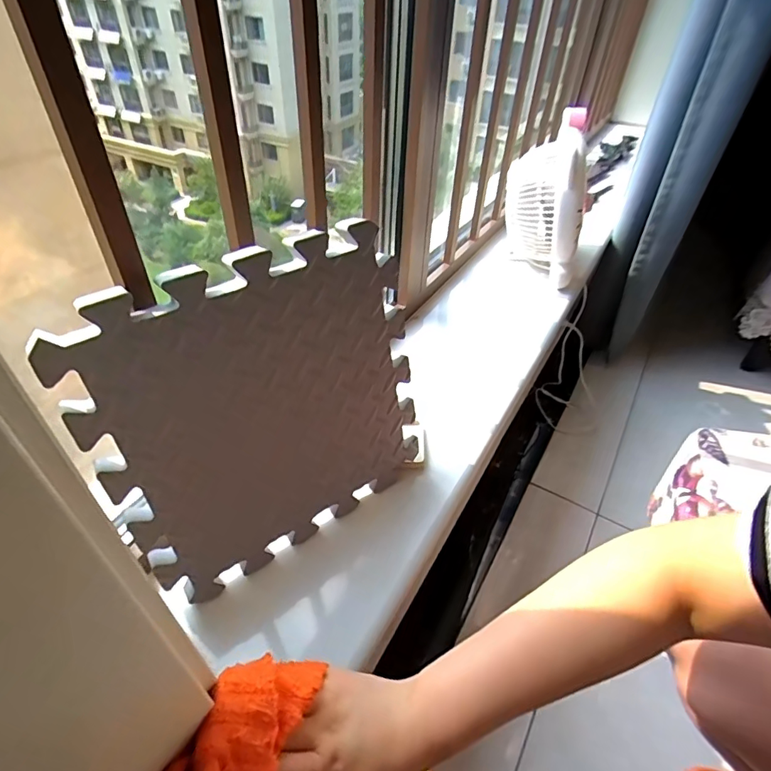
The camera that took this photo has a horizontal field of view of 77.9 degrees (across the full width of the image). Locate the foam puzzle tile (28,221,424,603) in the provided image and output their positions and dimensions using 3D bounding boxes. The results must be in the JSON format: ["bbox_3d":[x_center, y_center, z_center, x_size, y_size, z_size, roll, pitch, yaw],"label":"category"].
[{"bbox_3d":[-0.099,0.030,0.450,0.300,0.301,0.013,-26,35,-27],"label":"foam puzzle tile"}]

